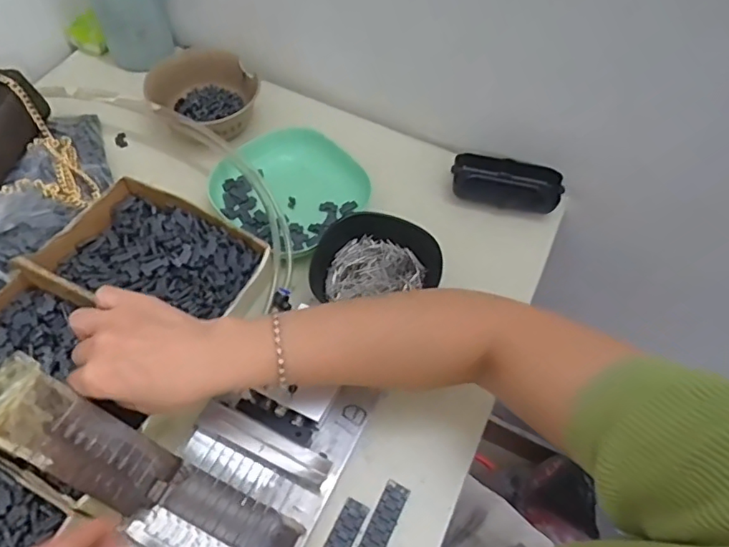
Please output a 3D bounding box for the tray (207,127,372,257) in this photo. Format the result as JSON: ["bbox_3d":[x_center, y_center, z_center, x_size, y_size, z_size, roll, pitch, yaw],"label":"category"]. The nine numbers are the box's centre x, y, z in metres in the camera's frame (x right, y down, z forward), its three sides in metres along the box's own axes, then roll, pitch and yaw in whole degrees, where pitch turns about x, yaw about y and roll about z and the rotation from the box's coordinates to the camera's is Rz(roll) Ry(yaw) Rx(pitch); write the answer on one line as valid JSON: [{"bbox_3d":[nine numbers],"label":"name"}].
[{"bbox_3d":[-0.075,-0.085,0.547,0.134,0.050,0.123,40,65,19],"label":"tray"}]

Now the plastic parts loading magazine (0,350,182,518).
[{"bbox_3d":[-0.194,0.113,0.374,0.136,0.007,0.050,40,59,-17],"label":"plastic parts loading magazine"}]

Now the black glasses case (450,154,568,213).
[{"bbox_3d":[0.146,-0.092,0.571,0.107,0.049,0.023,12,13,17],"label":"black glasses case"}]

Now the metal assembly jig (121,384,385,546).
[{"bbox_3d":[-0.079,0.145,0.414,0.111,0.034,0.176,25,61,12],"label":"metal assembly jig"}]

